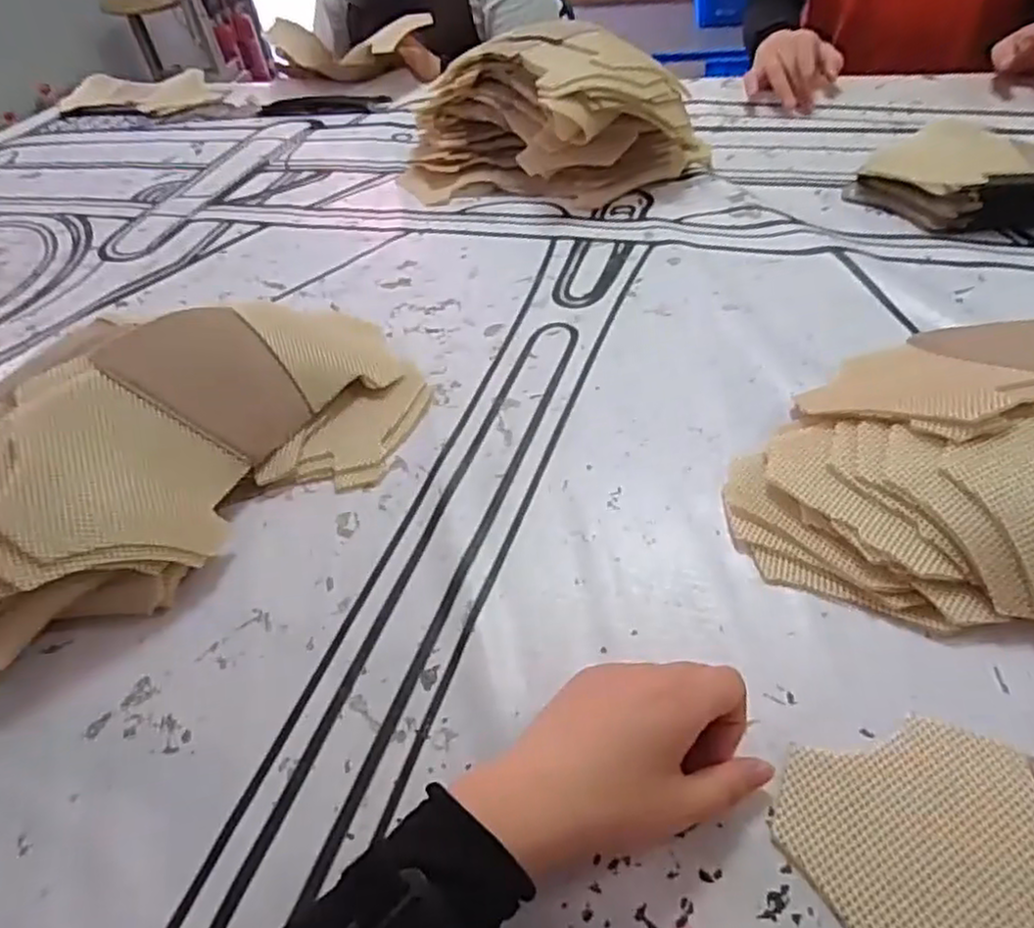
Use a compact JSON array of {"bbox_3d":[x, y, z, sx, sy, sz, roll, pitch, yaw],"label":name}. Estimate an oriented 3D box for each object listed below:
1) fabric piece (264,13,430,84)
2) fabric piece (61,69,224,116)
[{"bbox_3d":[-0.275,-0.660,1.150,0.268,0.089,0.104,6,48,13],"label":"fabric piece"},{"bbox_3d":[-0.666,-0.663,1.263,0.329,0.032,0.126,10,49,16],"label":"fabric piece"}]

